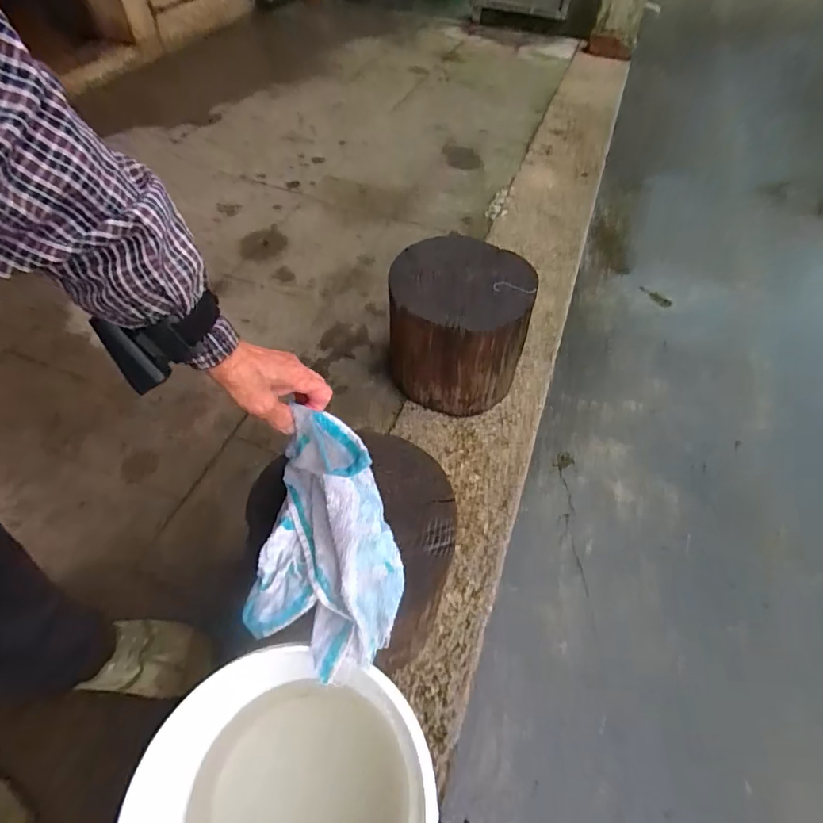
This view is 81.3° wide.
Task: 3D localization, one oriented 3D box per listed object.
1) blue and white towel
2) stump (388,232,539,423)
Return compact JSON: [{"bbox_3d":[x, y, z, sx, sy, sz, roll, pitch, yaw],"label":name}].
[{"bbox_3d":[-0.085,0.126,0.470,0.152,0.180,0.180,12,52,8],"label":"blue and white towel"},{"bbox_3d":[0.092,-0.162,0.961,0.261,0.257,0.249,14,52,7],"label":"stump"}]

